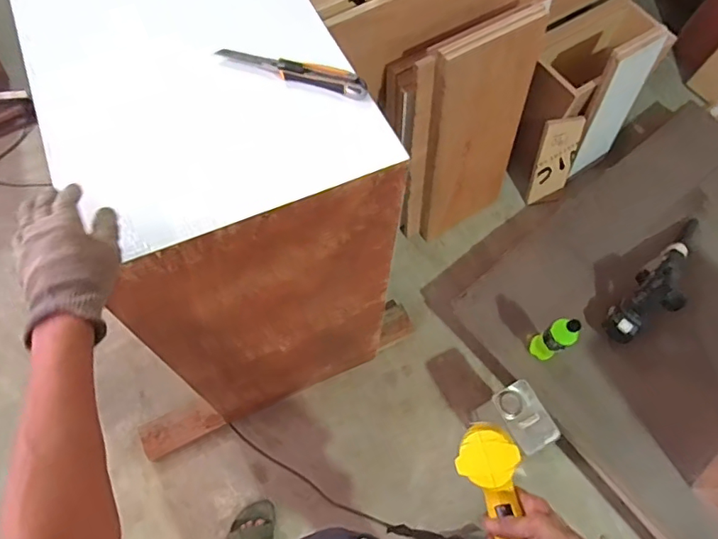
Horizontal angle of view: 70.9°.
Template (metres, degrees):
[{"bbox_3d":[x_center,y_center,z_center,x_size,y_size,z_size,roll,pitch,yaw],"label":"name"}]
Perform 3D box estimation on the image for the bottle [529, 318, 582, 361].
[{"bbox_3d":[0.510,0.180,1.311,0.059,0.197,0.071,-31,70,-16],"label":"bottle"}]

